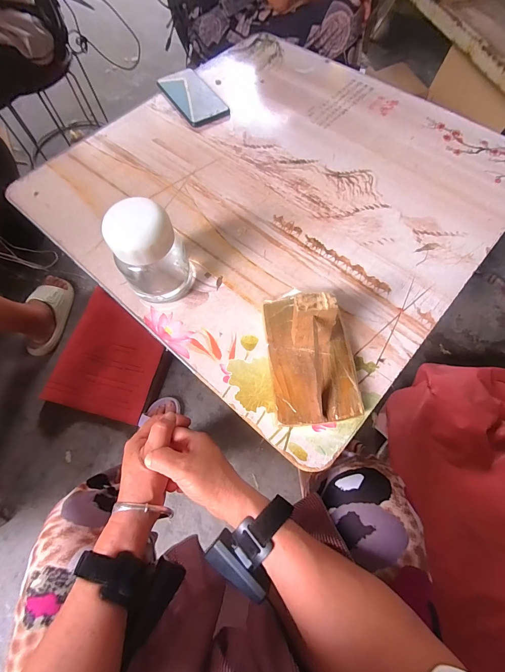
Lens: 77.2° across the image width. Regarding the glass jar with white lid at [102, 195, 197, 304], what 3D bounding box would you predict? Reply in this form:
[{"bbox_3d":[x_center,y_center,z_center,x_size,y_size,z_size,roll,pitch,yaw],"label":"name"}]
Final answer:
[{"bbox_3d":[-0.118,-0.102,0.356,0.080,0.110,0.090,-20,67,-5],"label":"glass jar with white lid"}]

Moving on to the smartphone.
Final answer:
[{"bbox_3d":[-0.105,-0.425,0.561,0.075,0.013,0.150,-31,68,-10],"label":"smartphone"}]

